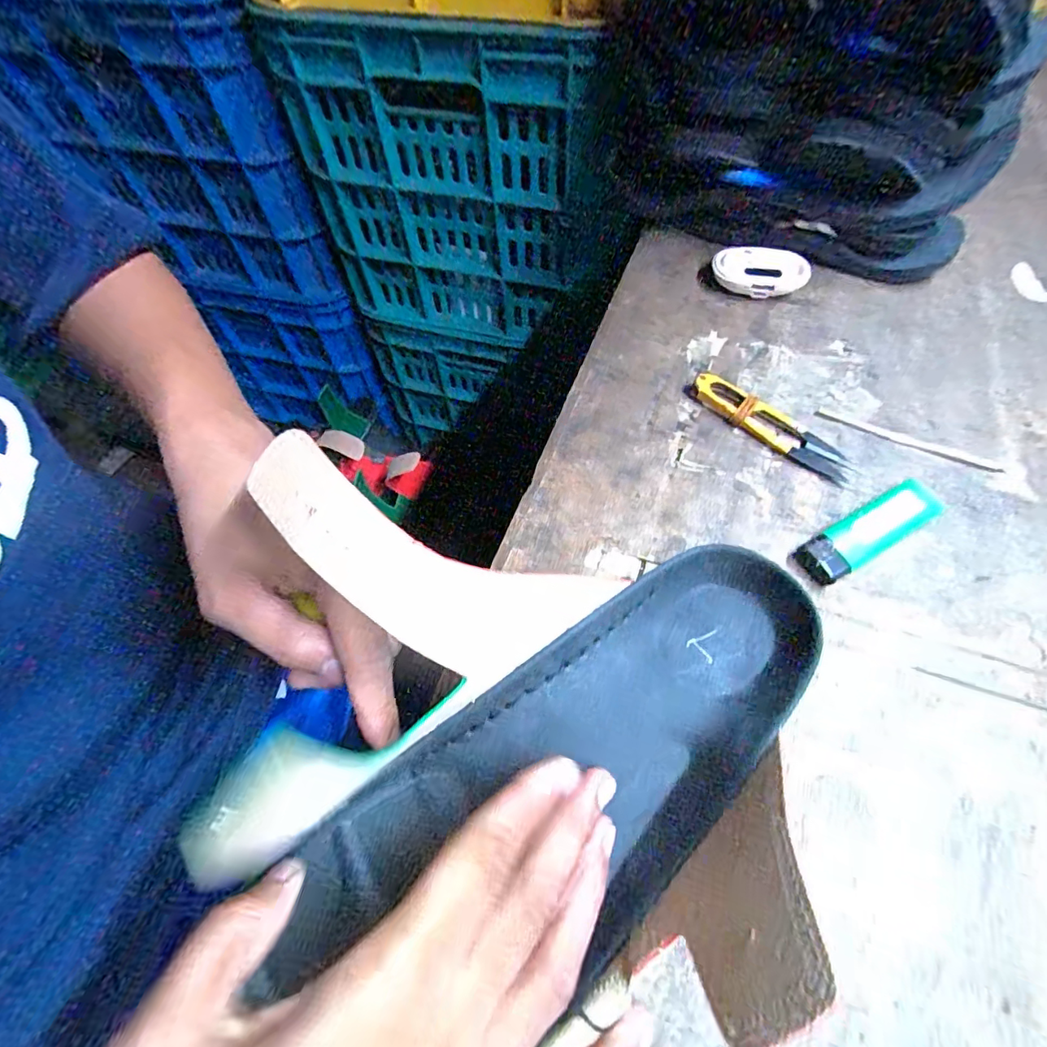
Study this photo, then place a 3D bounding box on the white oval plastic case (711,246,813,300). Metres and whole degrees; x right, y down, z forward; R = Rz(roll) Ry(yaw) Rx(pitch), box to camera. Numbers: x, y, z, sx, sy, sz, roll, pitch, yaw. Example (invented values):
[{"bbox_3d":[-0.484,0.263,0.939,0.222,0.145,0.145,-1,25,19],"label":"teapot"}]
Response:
[{"bbox_3d":[0.164,-0.174,0.358,0.061,0.020,0.030,11,62,10],"label":"white oval plastic case"}]

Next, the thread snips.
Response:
[{"bbox_3d":[0.143,-0.058,0.299,0.098,0.011,0.023,36,68,21],"label":"thread snips"}]

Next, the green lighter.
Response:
[{"bbox_3d":[0.175,0.004,0.260,0.083,0.012,0.023,-28,62,-12],"label":"green lighter"}]

